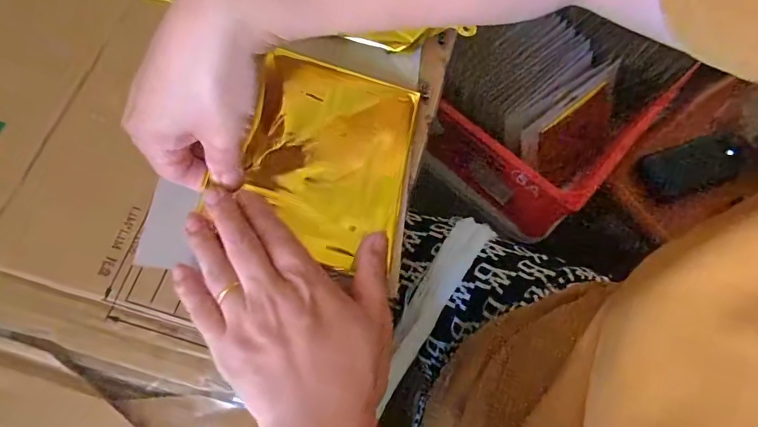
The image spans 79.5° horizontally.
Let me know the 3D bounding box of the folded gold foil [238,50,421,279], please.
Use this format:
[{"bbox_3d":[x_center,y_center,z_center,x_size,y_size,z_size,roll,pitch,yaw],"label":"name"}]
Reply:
[{"bbox_3d":[-0.034,-0.036,0.303,0.106,0.016,0.132,13,73,-6],"label":"folded gold foil"}]

